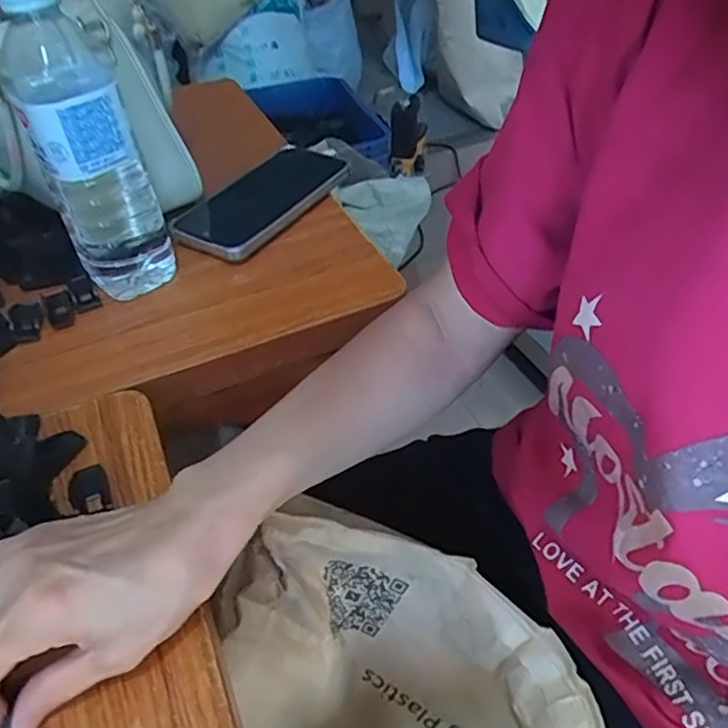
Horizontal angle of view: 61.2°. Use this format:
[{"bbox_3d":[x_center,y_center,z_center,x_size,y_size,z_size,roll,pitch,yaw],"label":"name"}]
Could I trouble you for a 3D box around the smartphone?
[{"bbox_3d":[-0.089,-0.148,0.545,0.083,0.015,0.163,28,56,28],"label":"smartphone"}]

